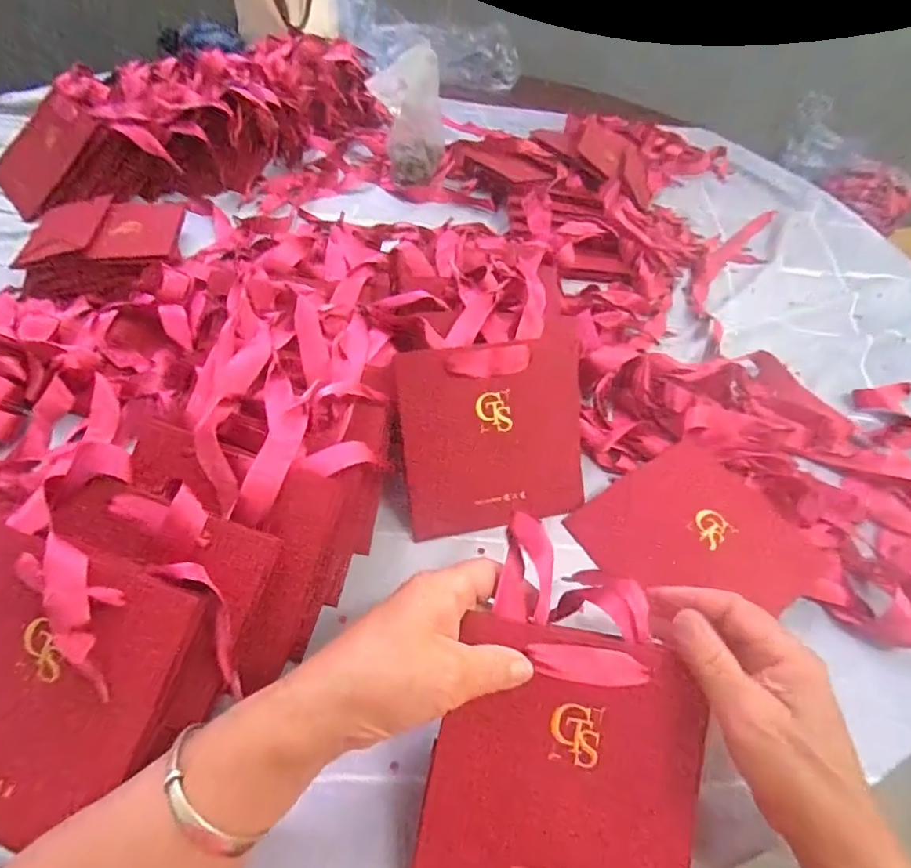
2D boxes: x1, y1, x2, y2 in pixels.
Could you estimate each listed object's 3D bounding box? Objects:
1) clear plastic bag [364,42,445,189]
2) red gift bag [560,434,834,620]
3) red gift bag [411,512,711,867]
[{"bbox_3d":[-0.058,-0.437,0.728,0.062,0.145,0.121,22,59,38],"label":"clear plastic bag"},{"bbox_3d":[0.186,0.077,0.394,0.152,0.007,0.140,-24,57,-24],"label":"red gift bag"},{"bbox_3d":[0.062,0.154,0.288,0.137,0.042,0.184,12,81,-2],"label":"red gift bag"}]

